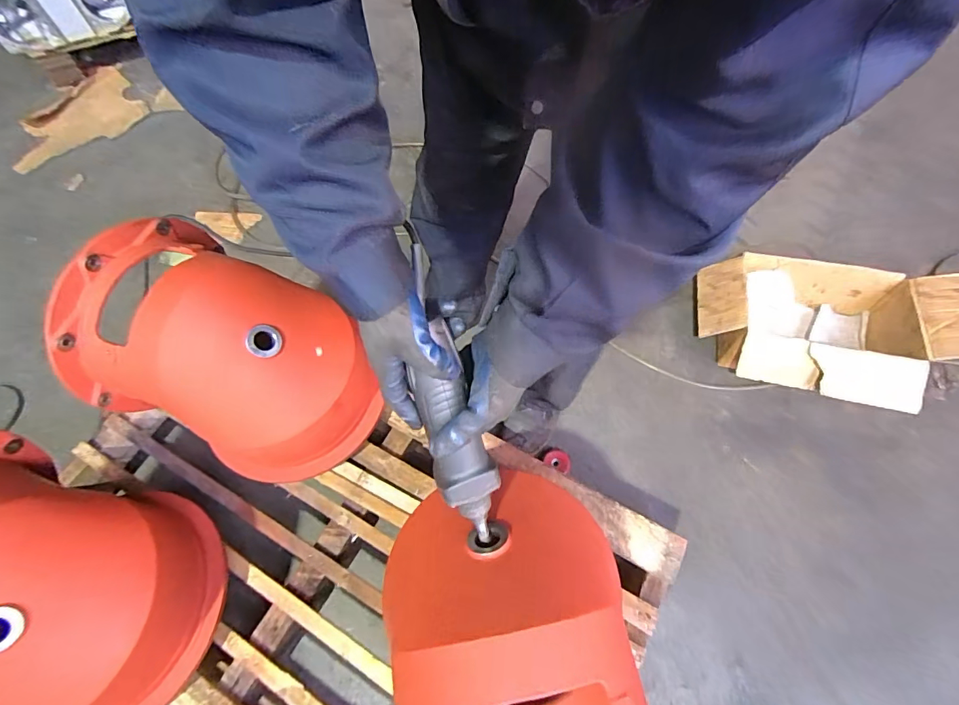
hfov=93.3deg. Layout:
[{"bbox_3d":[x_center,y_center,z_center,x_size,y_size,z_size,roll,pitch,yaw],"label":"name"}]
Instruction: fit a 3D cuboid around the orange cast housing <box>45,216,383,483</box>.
[{"bbox_3d":[-0.384,0.013,0.745,0.358,0.328,0.301,18,64,13],"label":"orange cast housing"}]

